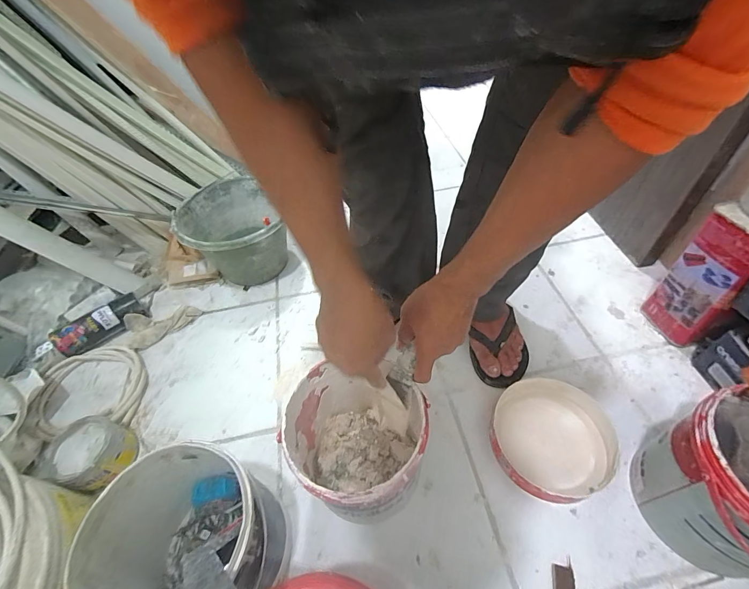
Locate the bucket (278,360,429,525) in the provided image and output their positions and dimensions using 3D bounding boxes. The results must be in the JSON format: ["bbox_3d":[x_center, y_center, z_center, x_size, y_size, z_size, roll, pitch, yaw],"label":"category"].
[{"bbox_3d":[-0.024,0.212,0.493,0.172,0.190,0.158,-2,49,3],"label":"bucket"}]

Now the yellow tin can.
[{"bbox_3d":[-0.454,0.254,0.567,0.102,0.074,0.099,-2,49,3],"label":"yellow tin can"}]

